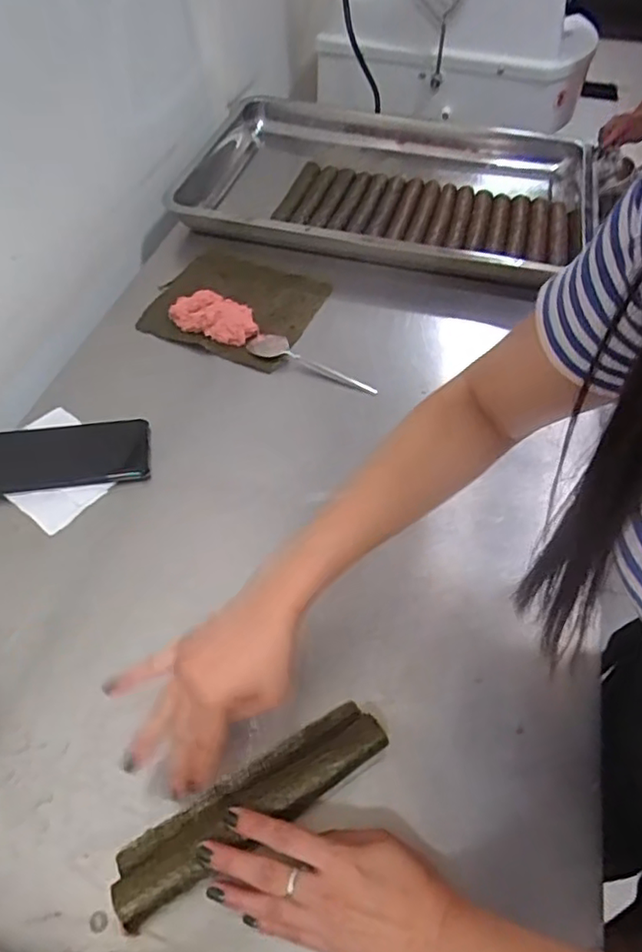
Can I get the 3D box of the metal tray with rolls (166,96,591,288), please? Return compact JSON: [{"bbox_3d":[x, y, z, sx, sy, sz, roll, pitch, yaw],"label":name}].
[{"bbox_3d":[0.108,-0.482,0.976,0.593,0.053,0.475,12,53,8],"label":"metal tray with rolls"}]

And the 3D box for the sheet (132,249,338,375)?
[{"bbox_3d":[-0.108,-0.230,0.784,0.200,0.032,0.193,18,54,13],"label":"sheet"}]

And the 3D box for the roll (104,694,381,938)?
[{"bbox_3d":[-0.048,0.228,0.431,0.200,0.031,0.048,-27,57,-19],"label":"roll"}]

